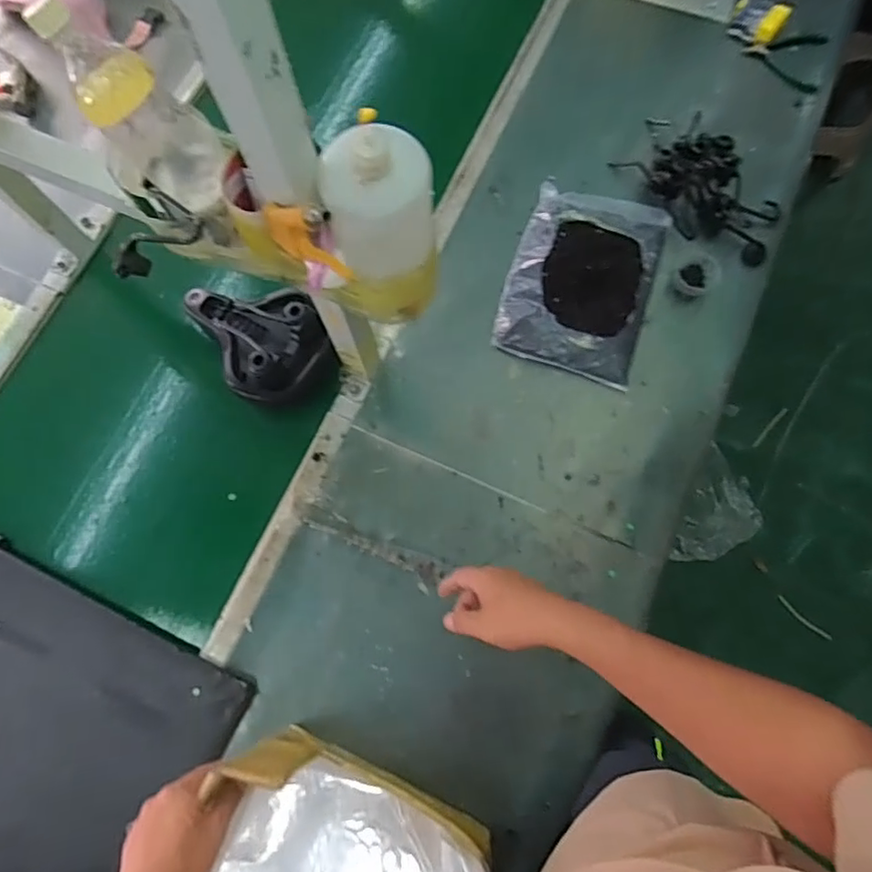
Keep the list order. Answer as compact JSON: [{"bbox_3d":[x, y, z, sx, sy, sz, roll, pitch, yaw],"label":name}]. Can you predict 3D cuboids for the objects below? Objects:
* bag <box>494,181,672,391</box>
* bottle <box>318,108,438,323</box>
[{"bbox_3d":[0.232,-0.253,0.926,0.218,0.032,0.312,16,74,6],"label":"bag"},{"bbox_3d":[-0.055,-0.202,0.567,0.103,0.210,0.098,-14,74,-3],"label":"bottle"}]

